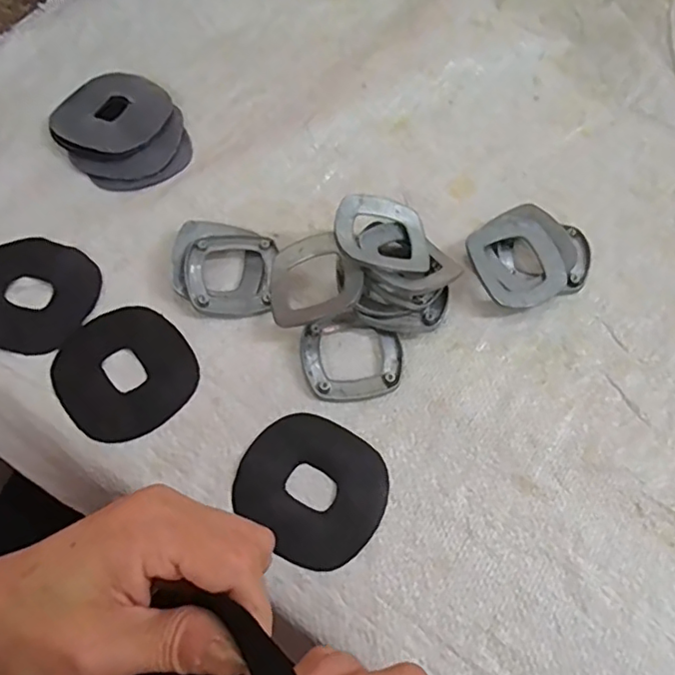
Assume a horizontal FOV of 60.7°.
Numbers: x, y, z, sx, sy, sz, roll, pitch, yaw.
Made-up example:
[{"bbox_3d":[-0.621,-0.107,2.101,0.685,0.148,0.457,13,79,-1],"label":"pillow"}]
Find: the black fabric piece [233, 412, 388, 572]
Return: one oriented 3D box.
[{"bbox_3d":[-0.014,0.083,0.323,0.080,0.004,0.074,32,68,13],"label":"black fabric piece"}]

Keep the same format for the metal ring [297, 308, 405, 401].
[{"bbox_3d":[0.009,0.011,0.357,0.061,0.007,0.057,-4,65,-4],"label":"metal ring"}]

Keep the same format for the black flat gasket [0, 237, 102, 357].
[{"bbox_3d":[-0.194,-0.028,0.364,0.080,0.004,0.076,26,67,10],"label":"black flat gasket"}]

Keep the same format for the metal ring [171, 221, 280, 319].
[{"bbox_3d":[-0.073,-0.045,0.374,0.066,0.014,0.062,5,65,0],"label":"metal ring"}]

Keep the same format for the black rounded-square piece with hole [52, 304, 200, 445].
[{"bbox_3d":[-0.128,0.020,0.347,0.077,0.004,0.080,-42,73,-19],"label":"black rounded-square piece with hole"}]

